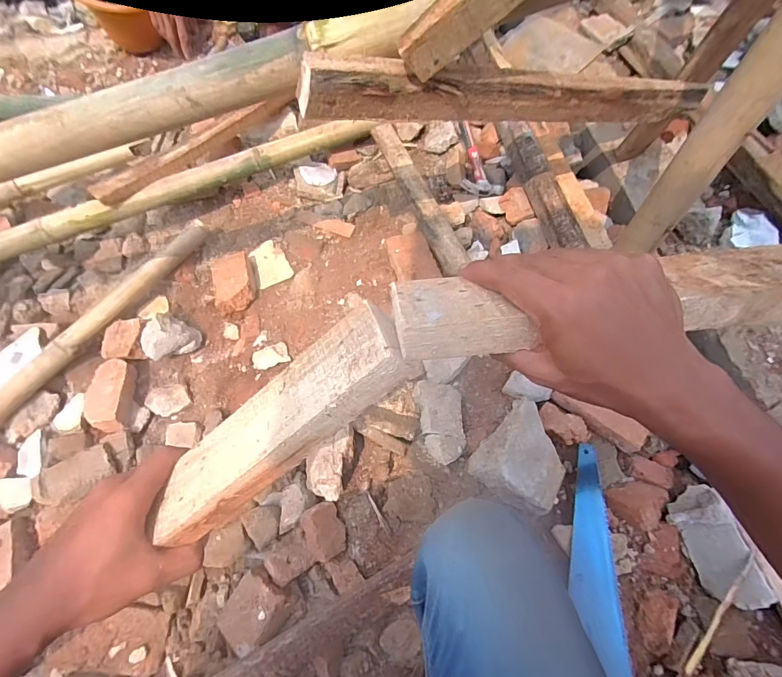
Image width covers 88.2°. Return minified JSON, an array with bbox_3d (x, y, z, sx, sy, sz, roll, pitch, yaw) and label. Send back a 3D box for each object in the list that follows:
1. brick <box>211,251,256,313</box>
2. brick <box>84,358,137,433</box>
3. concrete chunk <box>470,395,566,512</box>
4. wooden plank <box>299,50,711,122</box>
[{"bbox_3d":[-0.356,-0.127,0.913,0.082,0.044,0.134,-14,66,-4],"label":"brick"},{"bbox_3d":[-0.551,0.116,0.793,0.071,0.048,0.155,-15,55,-8],"label":"brick"},{"bbox_3d":[0.219,0.189,0.659,0.125,0.088,0.145,33,71,16],"label":"concrete chunk"},{"bbox_3d":[0.215,-0.363,0.602,0.706,0.067,0.039,-12,67,-21],"label":"wooden plank"}]

